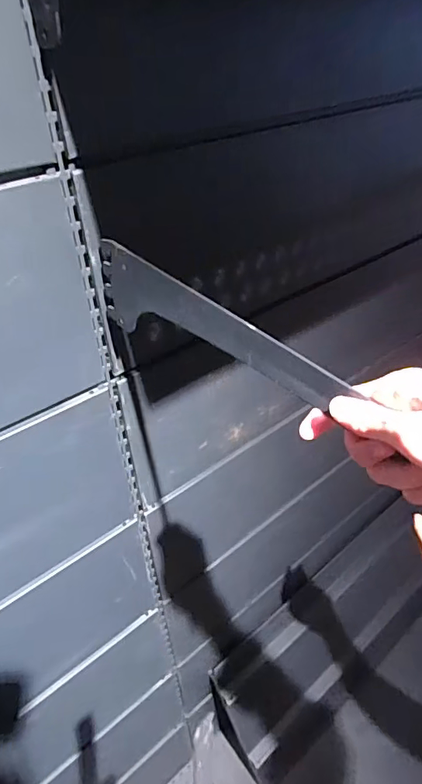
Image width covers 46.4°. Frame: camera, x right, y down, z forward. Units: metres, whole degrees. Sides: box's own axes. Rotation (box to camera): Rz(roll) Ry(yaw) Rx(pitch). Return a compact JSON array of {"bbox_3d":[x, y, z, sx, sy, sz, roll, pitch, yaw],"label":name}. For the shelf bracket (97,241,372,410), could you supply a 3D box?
[{"bbox_3d":[-0.014,-0.060,0.436,0.011,0.084,0.319,-28,41,-30],"label":"shelf bracket"}]

